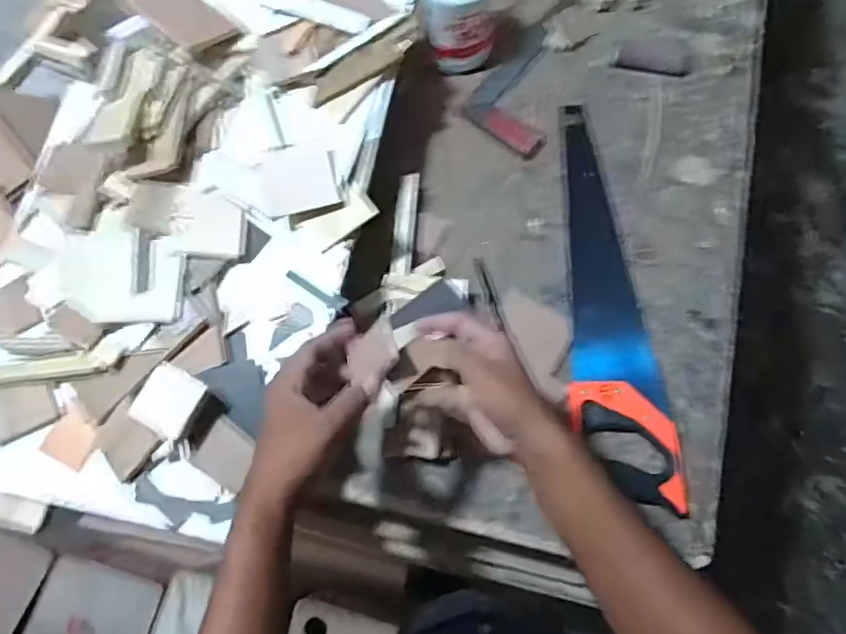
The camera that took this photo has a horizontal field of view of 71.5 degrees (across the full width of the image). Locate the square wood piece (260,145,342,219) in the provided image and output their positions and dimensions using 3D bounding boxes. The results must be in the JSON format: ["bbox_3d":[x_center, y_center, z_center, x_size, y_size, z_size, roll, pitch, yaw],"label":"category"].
[{"bbox_3d":[-0.138,-0.154,0.652,0.081,0.005,0.072,-11,96,10],"label":"square wood piece"}]

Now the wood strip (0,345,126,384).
[{"bbox_3d":[-0.421,0.057,0.631,0.226,0.018,0.025,-9,72,14],"label":"wood strip"}]

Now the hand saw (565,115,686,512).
[{"bbox_3d":[0.217,-0.036,0.724,0.107,0.021,0.516,-5,72,0],"label":"hand saw"}]

